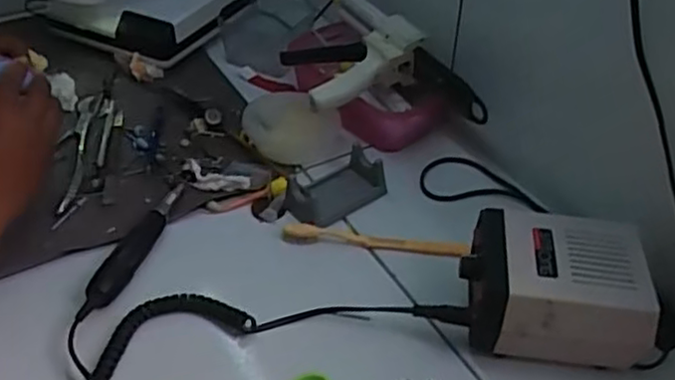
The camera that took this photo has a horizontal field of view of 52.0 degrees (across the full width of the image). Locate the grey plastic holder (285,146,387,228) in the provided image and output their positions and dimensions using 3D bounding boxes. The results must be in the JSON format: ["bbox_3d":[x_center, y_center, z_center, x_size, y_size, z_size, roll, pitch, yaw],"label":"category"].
[{"bbox_3d":[-0.001,-0.002,0.698,0.098,0.030,0.058,-31,50,-29],"label":"grey plastic holder"}]

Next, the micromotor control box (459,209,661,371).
[{"bbox_3d":[0.175,0.081,0.569,0.137,0.085,0.100,4,42,6],"label":"micromotor control box"}]

